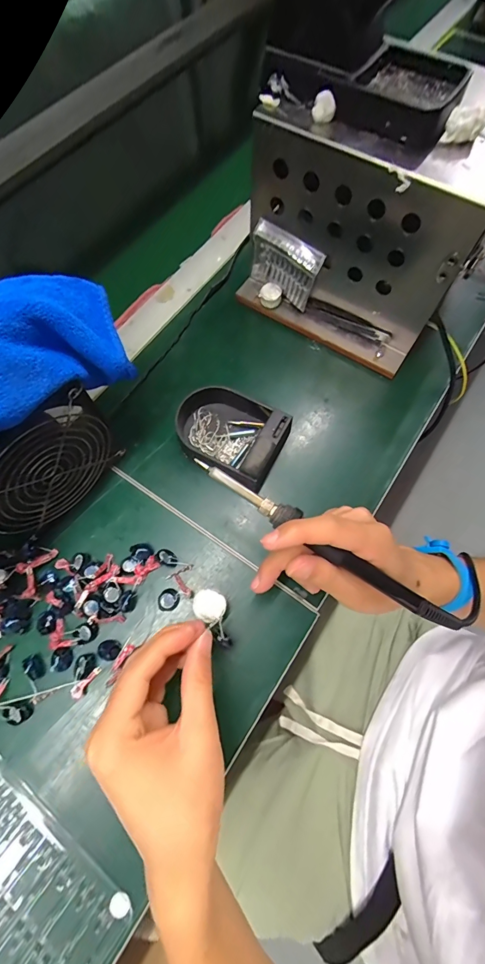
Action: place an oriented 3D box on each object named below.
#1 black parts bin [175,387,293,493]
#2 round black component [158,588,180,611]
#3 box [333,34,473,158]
[{"bbox_3d":[-0.015,-0.047,0.354,0.111,0.034,0.081,27,71,10],"label":"black parts bin"},{"bbox_3d":[-0.063,0.100,0.315,0.015,0.010,0.018,16,70,6],"label":"round black component"},{"bbox_3d":[0.121,-0.290,0.277,0.077,0.026,0.072,32,73,13],"label":"box"}]

